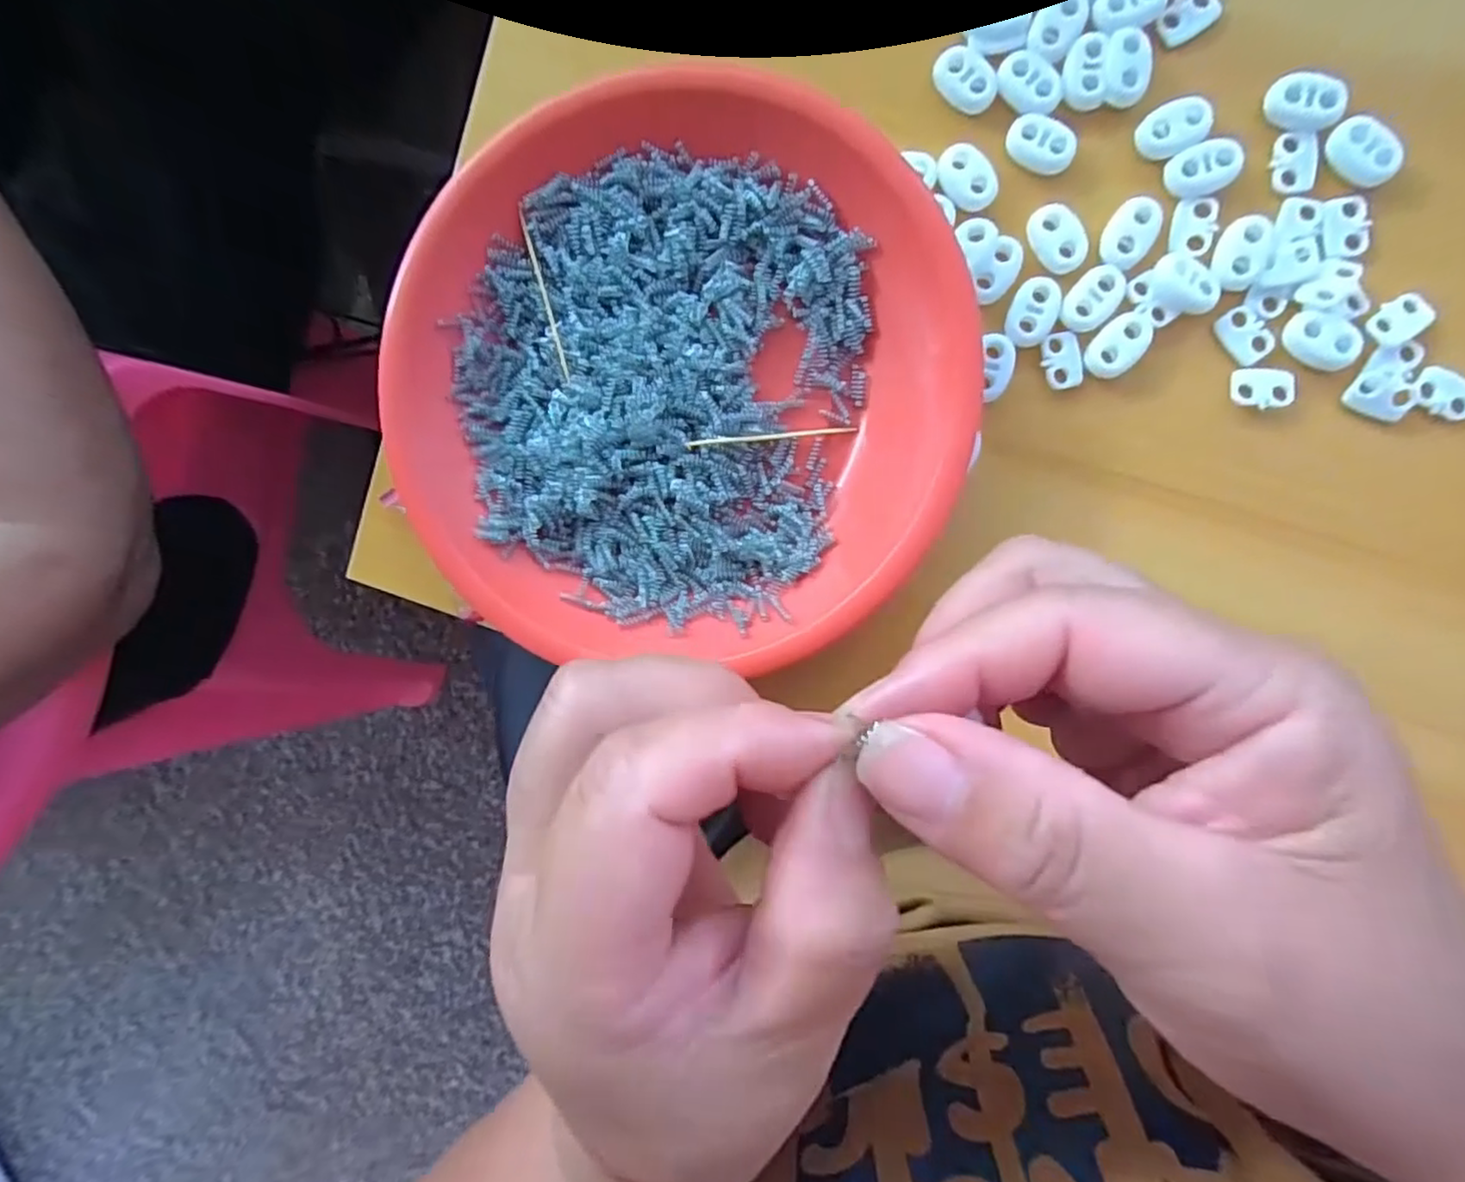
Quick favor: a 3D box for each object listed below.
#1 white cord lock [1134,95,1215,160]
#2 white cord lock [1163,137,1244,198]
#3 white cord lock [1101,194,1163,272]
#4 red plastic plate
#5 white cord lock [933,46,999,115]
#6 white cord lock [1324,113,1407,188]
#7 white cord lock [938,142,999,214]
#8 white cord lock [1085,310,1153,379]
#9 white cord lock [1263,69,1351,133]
[{"bbox_3d":[0.141,-0.148,0.220,0.021,0.005,0.015,-26,91,8],"label":"white cord lock"},{"bbox_3d":[0.150,-0.135,0.218,0.021,0.005,0.016,-22,92,8],"label":"white cord lock"},{"bbox_3d":[0.129,-0.116,0.221,0.015,0.004,0.024,25,97,4],"label":"white cord lock"},{"bbox_3d":[-0.020,-0.072,0.233,0.186,0.025,0.184,0,94,7],"label":"red plastic plate"},{"bbox_3d":[0.078,-0.170,0.228,0.023,0.004,0.015,36,97,3],"label":"white cord lock"},{"bbox_3d":[0.196,-0.136,0.212,0.015,0.006,0.022,-31,90,8],"label":"white cord lock"},{"bbox_3d":[0.078,-0.137,0.227,0.015,0.004,0.023,-33,90,8],"label":"white cord lock"},{"bbox_3d":[0.127,-0.080,0.225,0.014,0.004,0.024,41,98,2],"label":"white cord lock"},{"bbox_3d":[0.179,-0.153,0.214,0.022,0.007,0.015,16,96,5],"label":"white cord lock"}]

